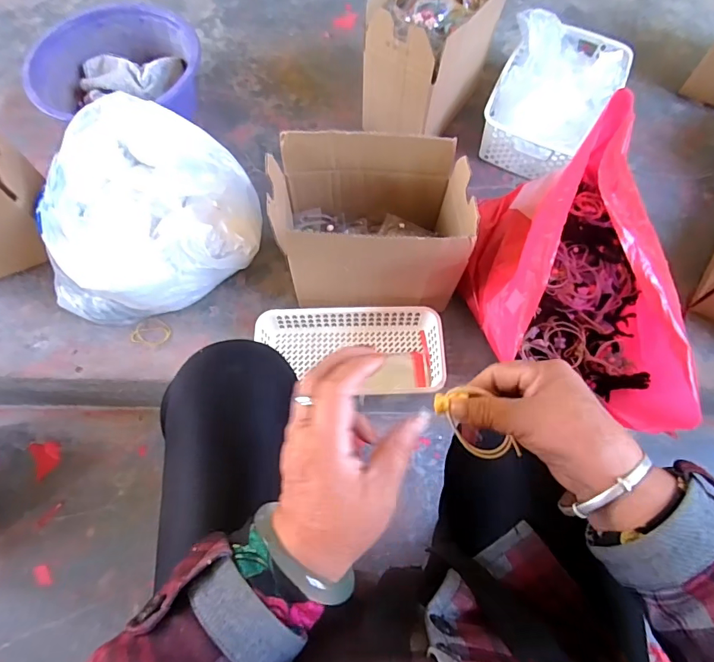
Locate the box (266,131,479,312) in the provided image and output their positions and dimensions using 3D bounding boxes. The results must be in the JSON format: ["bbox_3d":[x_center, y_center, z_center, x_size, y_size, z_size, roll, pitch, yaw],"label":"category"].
[{"bbox_3d":[0.016,-0.136,0.609,0.240,0.180,0.155,2,67,0],"label":"box"}]

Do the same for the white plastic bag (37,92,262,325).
[{"bbox_3d":[-0.310,-0.164,0.661,0.310,0.183,0.245,-15,68,-7],"label":"white plastic bag"}]

